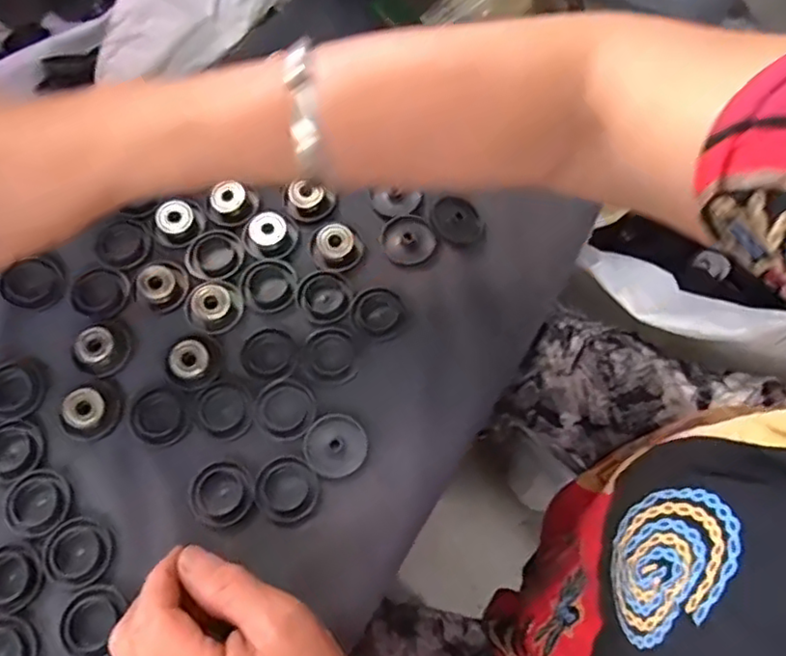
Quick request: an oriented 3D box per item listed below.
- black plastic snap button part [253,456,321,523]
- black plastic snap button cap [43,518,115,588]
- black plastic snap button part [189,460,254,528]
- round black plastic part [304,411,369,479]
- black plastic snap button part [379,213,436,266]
[{"bbox_3d":[-0.056,0.086,0.341,0.032,0.004,0.034,-33,73,-11],"label":"black plastic snap button part"},{"bbox_3d":[-0.163,0.115,0.331,0.033,0.004,0.032,0,70,0],"label":"black plastic snap button cap"},{"bbox_3d":[-0.091,0.087,0.340,0.032,0.004,0.032,-32,73,-11],"label":"black plastic snap button part"},{"bbox_3d":[-0.031,0.064,0.349,0.033,0.004,0.034,0,70,0],"label":"round black plastic part"},{"bbox_3d":[0.009,-0.055,0.396,0.031,0.007,0.035,-27,72,-9],"label":"black plastic snap button part"}]

